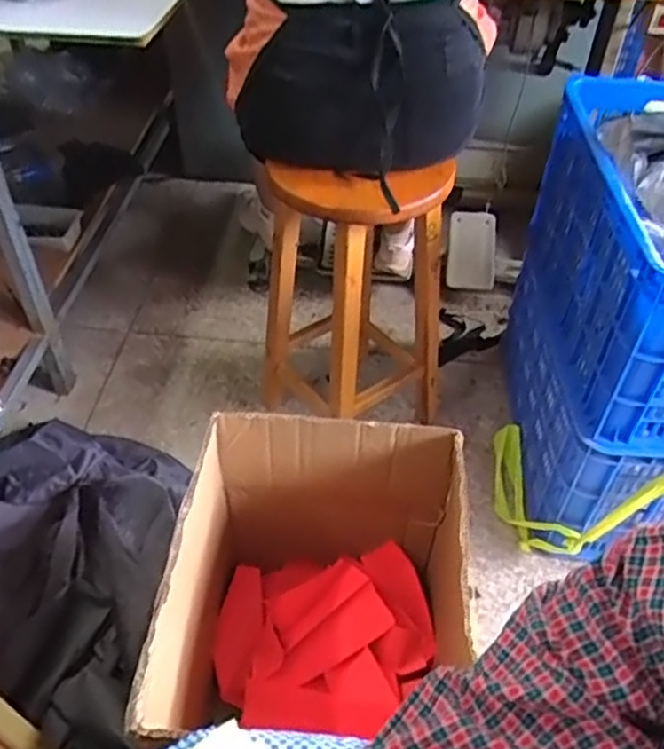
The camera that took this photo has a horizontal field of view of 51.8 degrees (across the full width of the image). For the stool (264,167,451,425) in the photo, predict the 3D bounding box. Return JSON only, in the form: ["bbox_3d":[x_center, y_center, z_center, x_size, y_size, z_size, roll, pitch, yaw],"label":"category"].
[{"bbox_3d":[0.046,-0.152,1.274,0.338,0.584,0.329,1,45,-1],"label":"stool"}]

